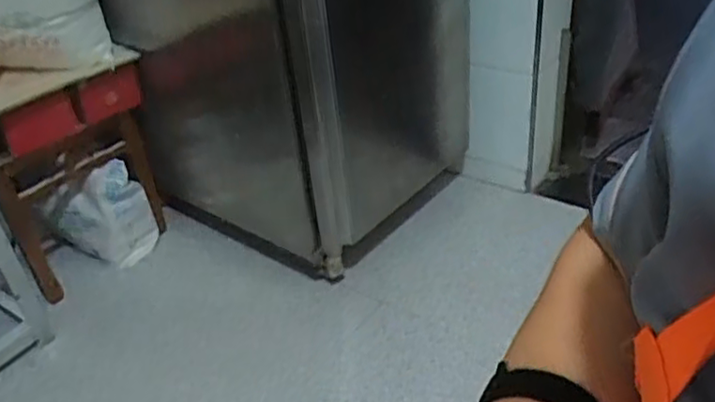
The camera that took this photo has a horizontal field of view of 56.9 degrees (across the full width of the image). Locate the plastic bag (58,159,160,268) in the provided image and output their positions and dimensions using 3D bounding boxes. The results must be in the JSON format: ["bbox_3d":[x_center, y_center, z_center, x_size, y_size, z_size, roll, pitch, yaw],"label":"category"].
[{"bbox_3d":[-0.690,0.053,1.819,0.241,0.316,0.096,-18,36,-16],"label":"plastic bag"}]

